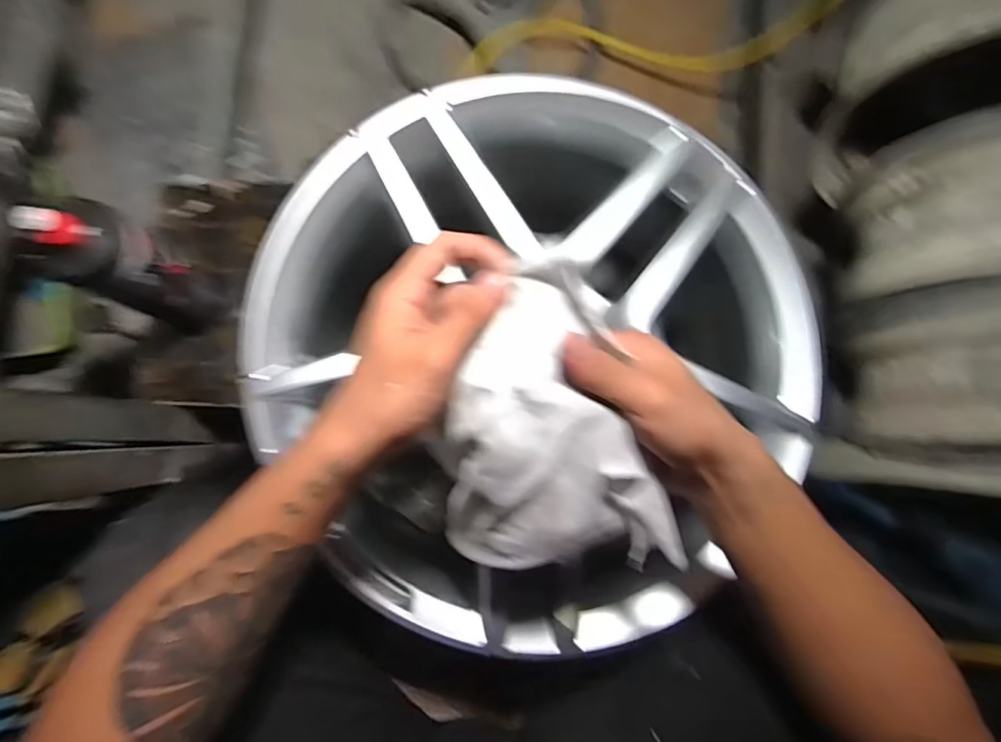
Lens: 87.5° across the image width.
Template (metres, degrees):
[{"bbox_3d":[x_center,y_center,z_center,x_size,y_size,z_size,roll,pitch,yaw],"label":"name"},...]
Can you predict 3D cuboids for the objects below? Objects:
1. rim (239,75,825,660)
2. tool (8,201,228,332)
[{"bbox_3d":[0.035,-0.012,0.545,0.483,0.188,0.496,-36,88,-10],"label":"rim"},{"bbox_3d":[-0.380,-0.099,0.557,0.078,0.243,0.081,29,81,-3],"label":"tool"}]

